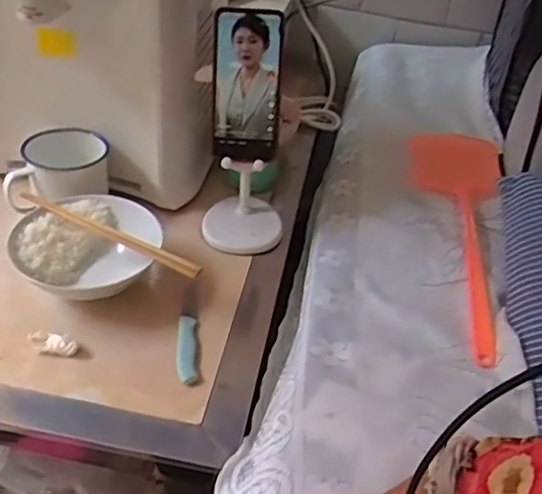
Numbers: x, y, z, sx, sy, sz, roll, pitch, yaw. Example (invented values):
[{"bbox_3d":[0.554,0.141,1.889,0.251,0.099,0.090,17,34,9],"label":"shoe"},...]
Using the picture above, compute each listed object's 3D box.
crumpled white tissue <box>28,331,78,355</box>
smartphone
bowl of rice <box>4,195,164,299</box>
[{"bbox_3d":[-0.213,0.093,0.610,0.052,0.015,0.020,13,40,9],"label":"crumpled white tissue"},{"bbox_3d":[-0.027,-0.175,0.687,0.073,0.160,0.012,5,18,4],"label":"smartphone"},{"bbox_3d":[-0.197,0.010,0.674,0.150,0.057,0.141,2,40,-4],"label":"bowl of rice"}]

